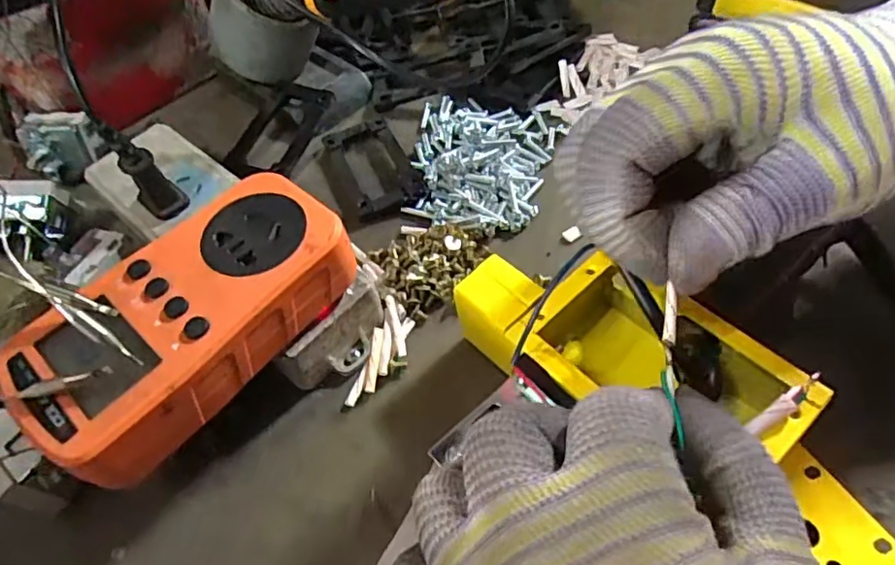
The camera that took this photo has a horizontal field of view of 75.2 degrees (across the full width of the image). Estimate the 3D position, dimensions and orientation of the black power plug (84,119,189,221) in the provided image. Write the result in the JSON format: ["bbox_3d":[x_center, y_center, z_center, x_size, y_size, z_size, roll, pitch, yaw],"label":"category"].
[{"bbox_3d":[-0.142,-0.053,0.272,0.018,0.052,0.020,-33,58,-17],"label":"black power plug"}]

